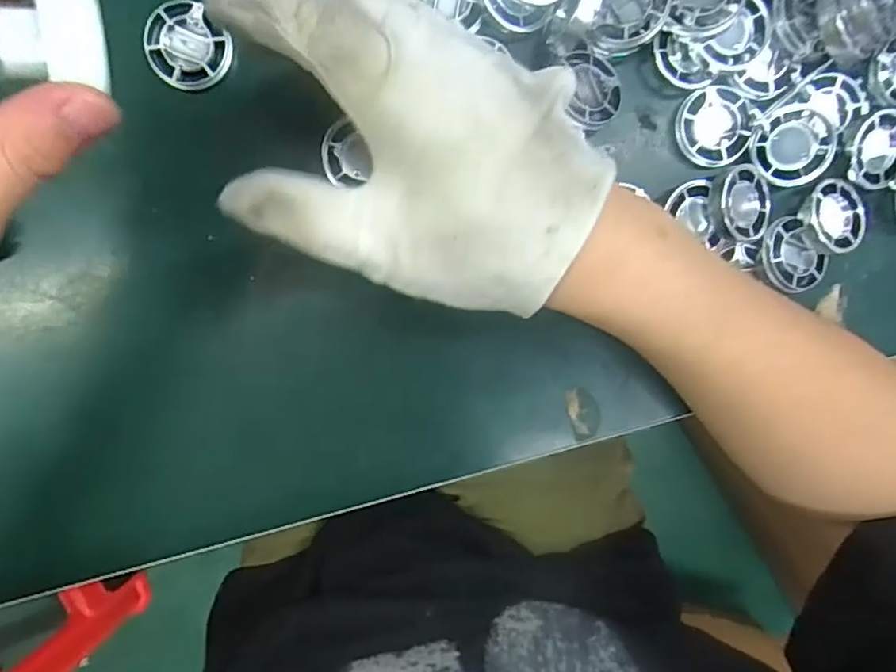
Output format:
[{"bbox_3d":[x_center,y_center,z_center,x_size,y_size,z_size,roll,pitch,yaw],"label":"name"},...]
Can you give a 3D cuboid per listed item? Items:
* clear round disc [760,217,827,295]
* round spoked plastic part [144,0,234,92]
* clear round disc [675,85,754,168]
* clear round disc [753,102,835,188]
[{"bbox_3d":[0.181,-0.041,0.316,0.032,0.007,0.042,-39,96,0],"label":"clear round disc"},{"bbox_3d":[-0.123,-0.136,0.288,0.036,0.005,0.040,-42,96,0],"label":"round spoked plastic part"},{"bbox_3d":[0.137,-0.108,0.314,0.037,0.010,0.039,0,94,-4],"label":"clear round disc"},{"bbox_3d":[0.178,-0.098,0.312,0.043,0.008,0.039,-6,94,-3],"label":"clear round disc"}]

